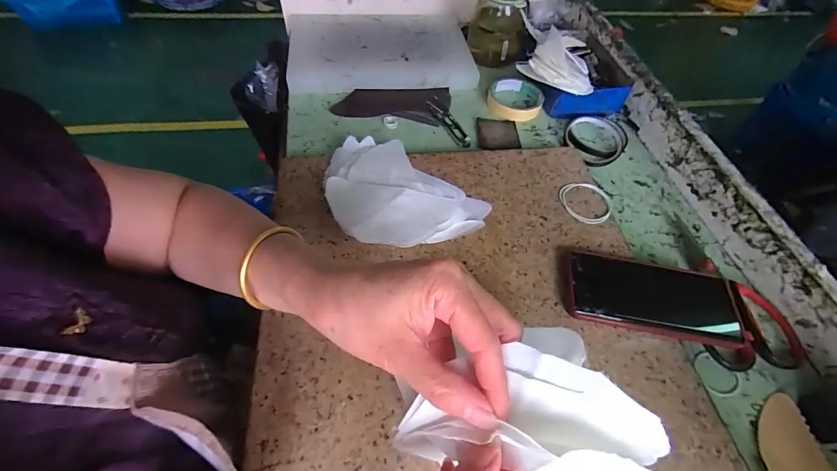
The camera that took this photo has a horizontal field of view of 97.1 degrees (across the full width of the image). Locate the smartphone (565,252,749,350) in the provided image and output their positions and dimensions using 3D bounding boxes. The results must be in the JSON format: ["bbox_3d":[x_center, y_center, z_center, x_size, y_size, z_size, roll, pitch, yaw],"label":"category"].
[{"bbox_3d":[0.230,0.061,0.369,0.164,0.015,0.077,10,54,3],"label":"smartphone"}]

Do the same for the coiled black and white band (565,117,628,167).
[{"bbox_3d":[0.258,-0.143,0.539,0.084,0.014,0.119,27,57,14],"label":"coiled black and white band"}]

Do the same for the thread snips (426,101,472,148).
[{"bbox_3d":[0.043,-0.169,0.550,0.023,0.005,0.113,-21,59,-18],"label":"thread snips"}]

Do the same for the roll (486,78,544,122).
[{"bbox_3d":[0.151,-0.214,0.580,0.085,0.019,0.089,2,54,-3],"label":"roll"}]

